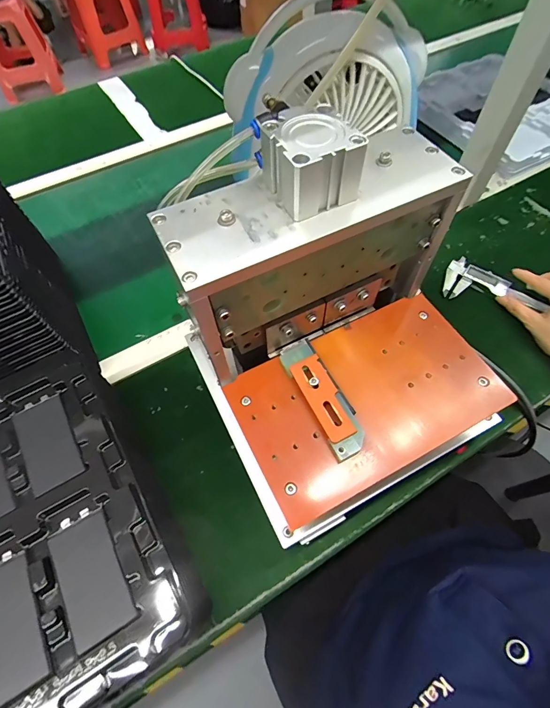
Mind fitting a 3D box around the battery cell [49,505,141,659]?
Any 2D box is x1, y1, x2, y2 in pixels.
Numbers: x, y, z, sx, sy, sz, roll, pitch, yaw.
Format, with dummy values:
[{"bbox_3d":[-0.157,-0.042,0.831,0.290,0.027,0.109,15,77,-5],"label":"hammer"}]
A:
[{"bbox_3d":[-0.137,0.165,0.273,0.044,0.007,0.084,-30,64,-15],"label":"battery cell"}]

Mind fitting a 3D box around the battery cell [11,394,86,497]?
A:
[{"bbox_3d":[-0.202,0.076,0.324,0.044,0.004,0.086,-30,64,-15],"label":"battery cell"}]

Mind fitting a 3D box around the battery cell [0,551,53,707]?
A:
[{"bbox_3d":[-0.189,0.191,0.256,0.044,0.006,0.083,-31,64,-15],"label":"battery cell"}]

